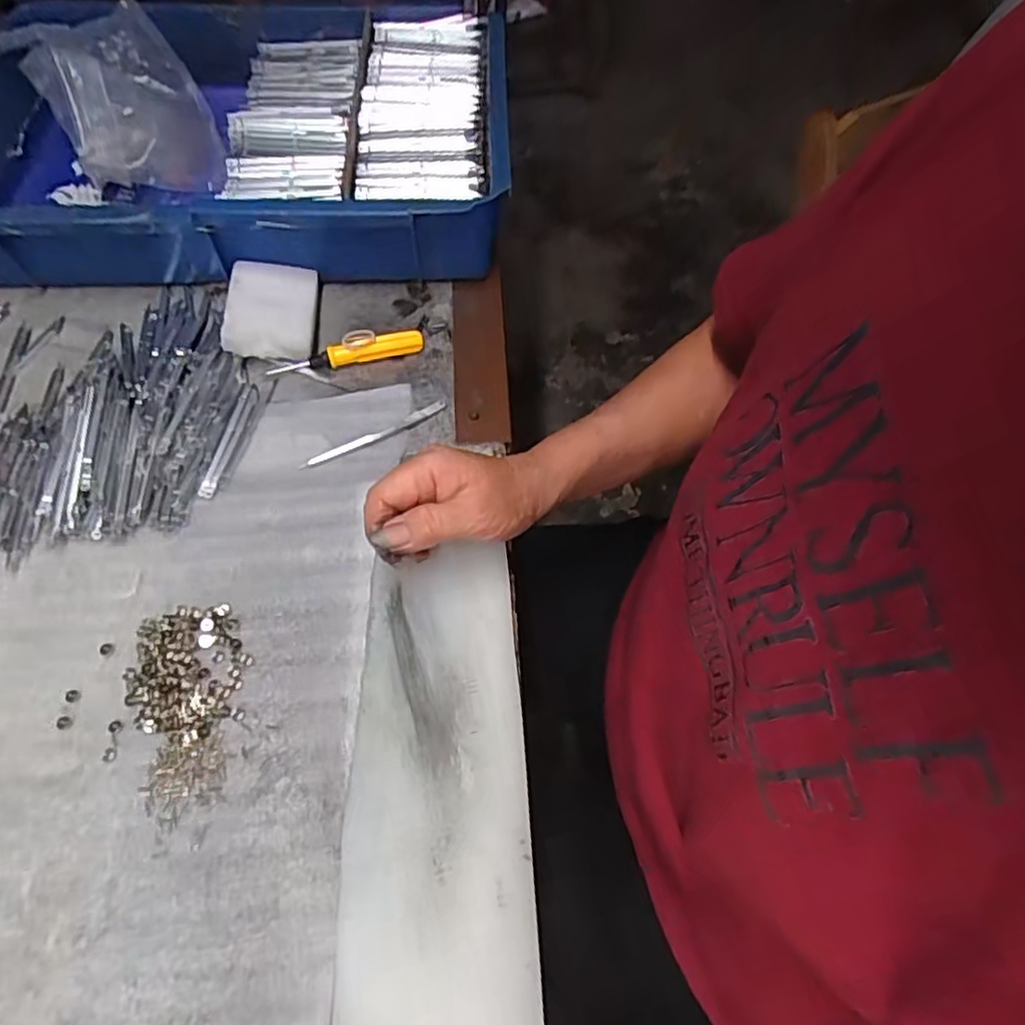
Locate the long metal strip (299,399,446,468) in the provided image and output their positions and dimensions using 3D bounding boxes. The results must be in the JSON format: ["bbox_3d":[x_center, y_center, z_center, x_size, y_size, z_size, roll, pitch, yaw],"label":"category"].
[{"bbox_3d":[-0.095,-0.055,0.455,0.108,0.006,0.011,-28,66,-16],"label":"long metal strip"}]

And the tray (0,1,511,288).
[{"bbox_3d":[-0.223,-0.303,0.541,0.417,0.110,0.267,-2,61,-3],"label":"tray"}]

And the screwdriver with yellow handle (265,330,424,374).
[{"bbox_3d":[-0.121,-0.117,0.476,0.111,0.018,0.011,-13,63,-8],"label":"screwdriver with yellow handle"}]

